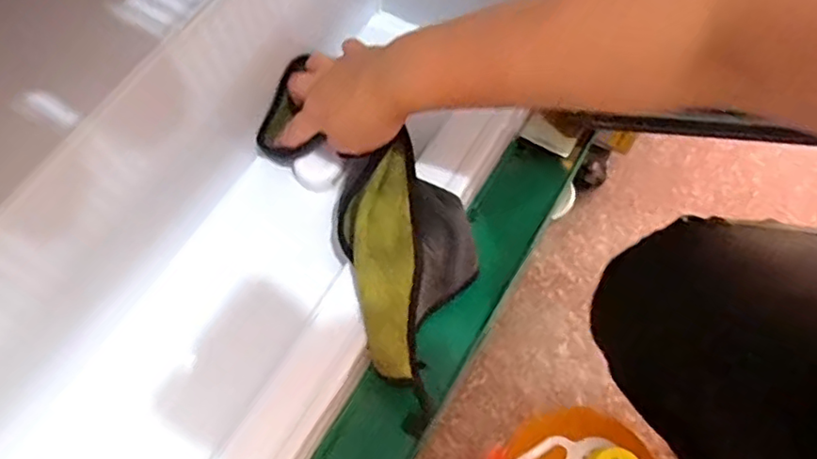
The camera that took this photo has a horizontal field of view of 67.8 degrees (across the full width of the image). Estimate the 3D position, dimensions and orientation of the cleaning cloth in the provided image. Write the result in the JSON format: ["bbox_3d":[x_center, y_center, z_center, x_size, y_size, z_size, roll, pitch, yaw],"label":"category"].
[{"bbox_3d":[-0.021,-0.009,0.489,0.112,0.072,0.263,-27,68,-12],"label":"cleaning cloth"}]

